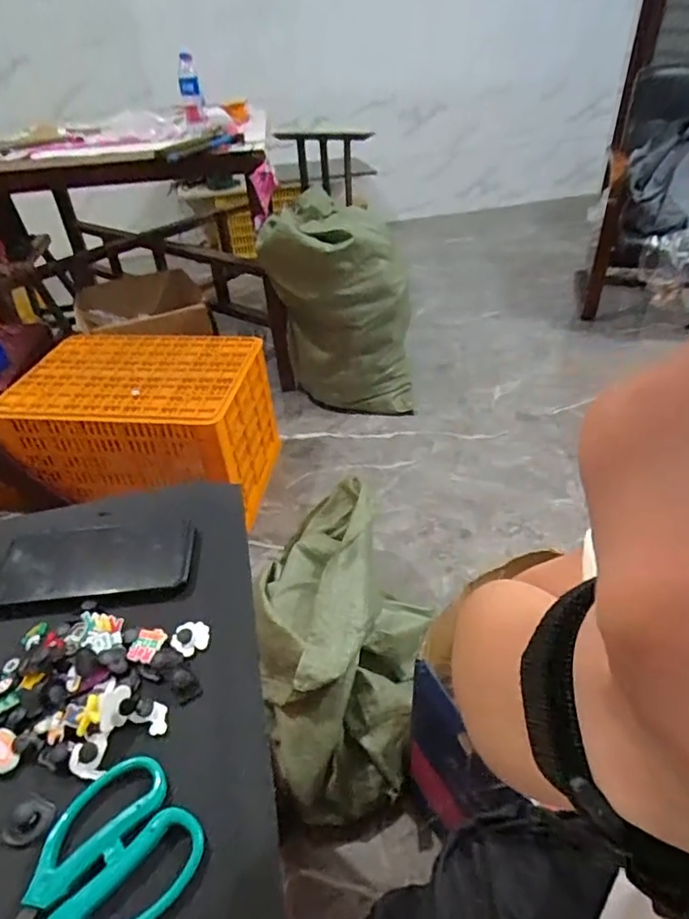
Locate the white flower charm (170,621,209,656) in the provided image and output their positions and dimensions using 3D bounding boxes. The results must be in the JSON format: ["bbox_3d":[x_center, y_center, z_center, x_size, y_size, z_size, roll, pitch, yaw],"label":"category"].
[{"bbox_3d":[-0.116,0.135,0.412,0.026,0.006,0.027,-3,38,2],"label":"white flower charm"}]

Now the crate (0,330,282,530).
[{"bbox_3d":[-0.557,-0.110,1.614,0.627,0.368,0.457,2,39,8],"label":"crate"}]

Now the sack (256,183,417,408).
[{"bbox_3d":[-0.009,-0.496,1.854,0.453,0.656,0.360,-3,38,2],"label":"sack"}]

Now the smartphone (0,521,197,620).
[{"bbox_3d":[-0.215,0.087,0.468,0.165,0.009,0.087,-7,38,-4],"label":"smartphone"}]

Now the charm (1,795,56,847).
[{"bbox_3d":[-0.189,0.214,0.323,0.027,0.004,0.026,-3,38,2],"label":"charm"}]

